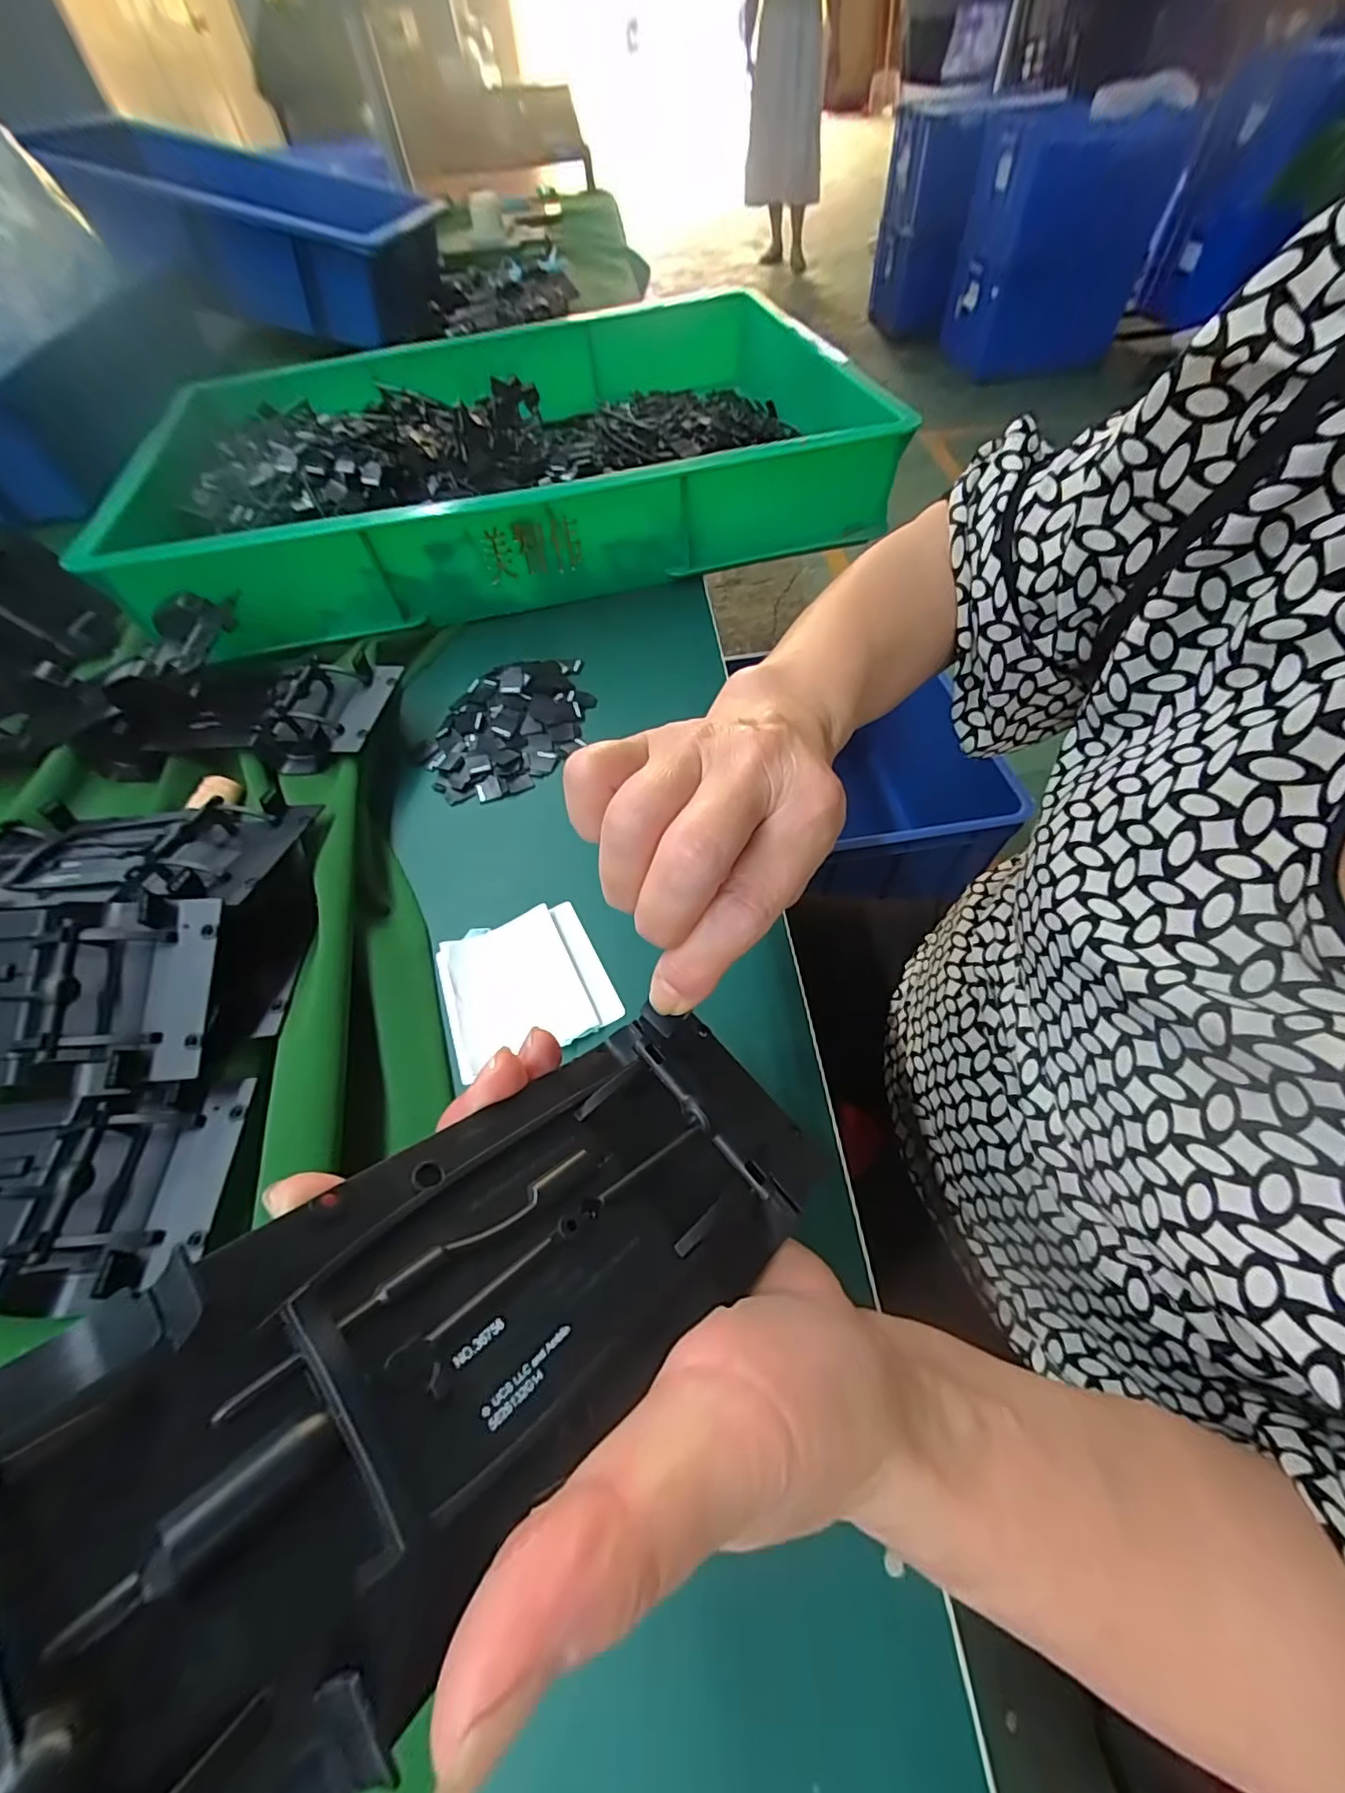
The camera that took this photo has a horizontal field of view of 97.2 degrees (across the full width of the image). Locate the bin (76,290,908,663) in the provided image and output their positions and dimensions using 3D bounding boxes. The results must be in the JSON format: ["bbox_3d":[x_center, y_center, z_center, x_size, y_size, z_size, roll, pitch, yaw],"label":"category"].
[{"bbox_3d":[-0.133,-0.400,0.508,0.536,0.074,0.407,-13,56,-5],"label":"bin"}]

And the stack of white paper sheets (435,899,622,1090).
[{"bbox_3d":[-0.068,0.039,0.274,0.071,0.006,0.071,-21,57,-10],"label":"stack of white paper sheets"}]

